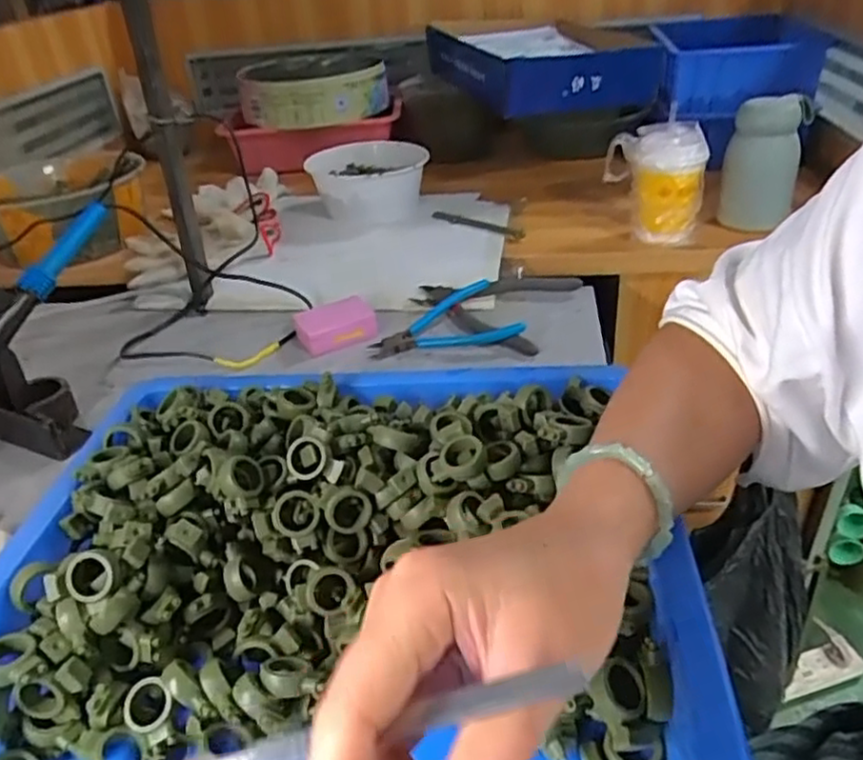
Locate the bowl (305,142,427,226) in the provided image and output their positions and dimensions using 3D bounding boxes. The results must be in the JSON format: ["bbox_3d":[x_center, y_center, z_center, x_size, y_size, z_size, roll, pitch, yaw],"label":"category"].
[{"bbox_3d":[-0.092,-0.278,0.960,0.174,0.075,0.164,-3,33,2],"label":"bowl"}]

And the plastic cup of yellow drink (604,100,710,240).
[{"bbox_3d":[0.258,-0.226,0.785,0.103,0.130,0.069,23,42,35],"label":"plastic cup of yellow drink"}]

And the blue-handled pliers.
[{"bbox_3d":[0.010,-0.062,0.690,0.146,0.022,0.103,-6,33,-2],"label":"blue-handled pliers"}]

